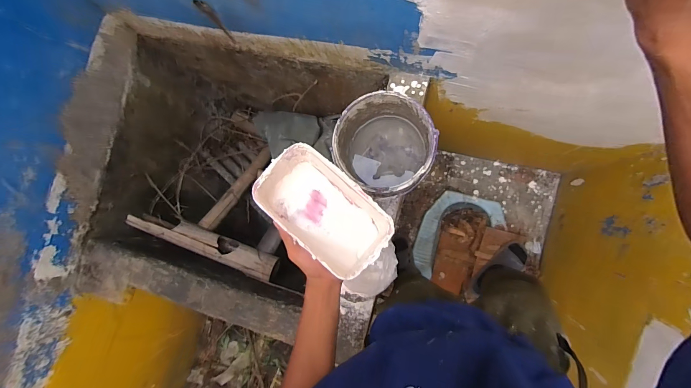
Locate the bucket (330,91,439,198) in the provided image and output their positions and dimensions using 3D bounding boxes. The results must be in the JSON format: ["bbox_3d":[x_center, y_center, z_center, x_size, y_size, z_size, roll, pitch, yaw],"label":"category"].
[{"bbox_3d":[0.083,-0.090,0.648,0.186,0.182,0.173,0,87,9],"label":"bucket"}]

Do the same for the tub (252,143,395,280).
[{"bbox_3d":[-0.028,0.025,0.461,0.187,0.098,0.116,38,93,9],"label":"tub"}]

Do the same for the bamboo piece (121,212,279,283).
[{"bbox_3d":[-0.427,0.144,0.942,0.482,0.066,0.069,20,90,10],"label":"bamboo piece"}]

